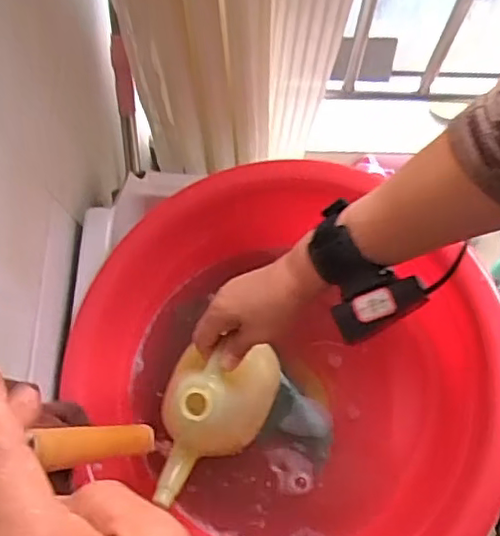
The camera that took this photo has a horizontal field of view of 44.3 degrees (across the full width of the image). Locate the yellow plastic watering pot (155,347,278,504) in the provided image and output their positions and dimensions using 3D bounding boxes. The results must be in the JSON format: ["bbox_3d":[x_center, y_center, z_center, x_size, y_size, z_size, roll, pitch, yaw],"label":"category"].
[{"bbox_3d":[-0.040,0.138,0.550,0.088,0.118,0.142,20,76,6],"label":"yellow plastic watering pot"}]

